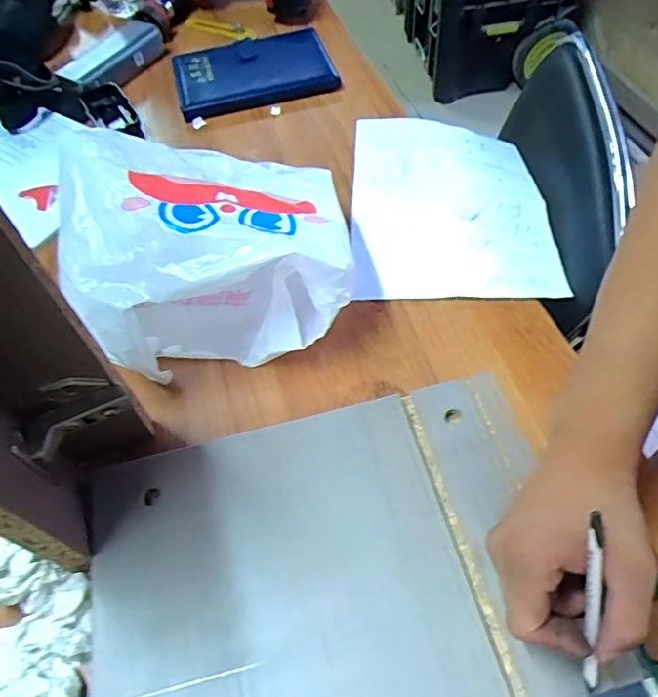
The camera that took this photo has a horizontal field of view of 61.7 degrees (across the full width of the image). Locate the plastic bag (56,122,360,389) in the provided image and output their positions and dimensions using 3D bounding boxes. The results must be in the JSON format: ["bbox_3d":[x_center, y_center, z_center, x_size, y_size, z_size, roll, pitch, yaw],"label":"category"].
[{"bbox_3d":[-0.102,-0.100,0.488,0.224,0.144,0.218,-8,54,-1],"label":"plastic bag"}]

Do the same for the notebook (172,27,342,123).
[{"bbox_3d":[-0.105,-0.377,0.745,0.206,0.020,0.147,-18,55,-8],"label":"notebook"}]

